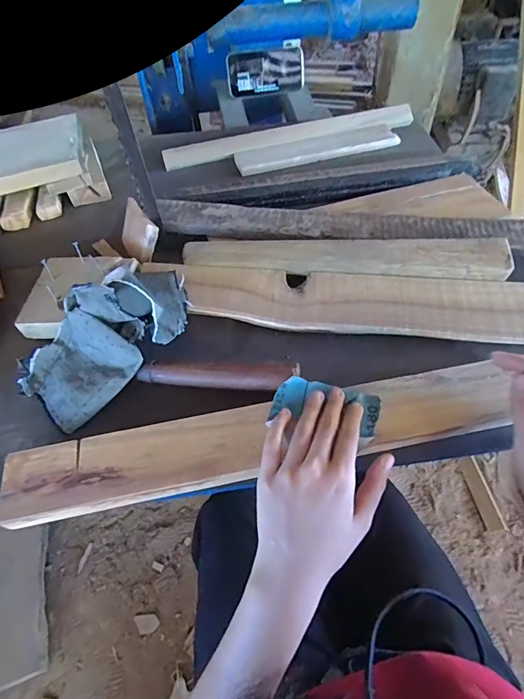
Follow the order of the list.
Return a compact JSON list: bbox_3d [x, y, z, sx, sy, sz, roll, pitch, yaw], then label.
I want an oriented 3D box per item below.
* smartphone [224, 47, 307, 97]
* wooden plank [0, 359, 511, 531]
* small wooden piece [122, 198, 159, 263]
[{"bbox_3d":[0.007,-0.553,0.787,0.152,0.074,0.014,-1,40,6],"label":"smartphone"},{"bbox_3d":[0.006,0.074,0.344,0.437,0.013,0.065,-10,54,-5],"label":"wooden plank"},{"bbox_3d":[-0.156,-0.147,0.501,0.018,0.060,0.070,-8,46,-46],"label":"small wooden piece"}]

